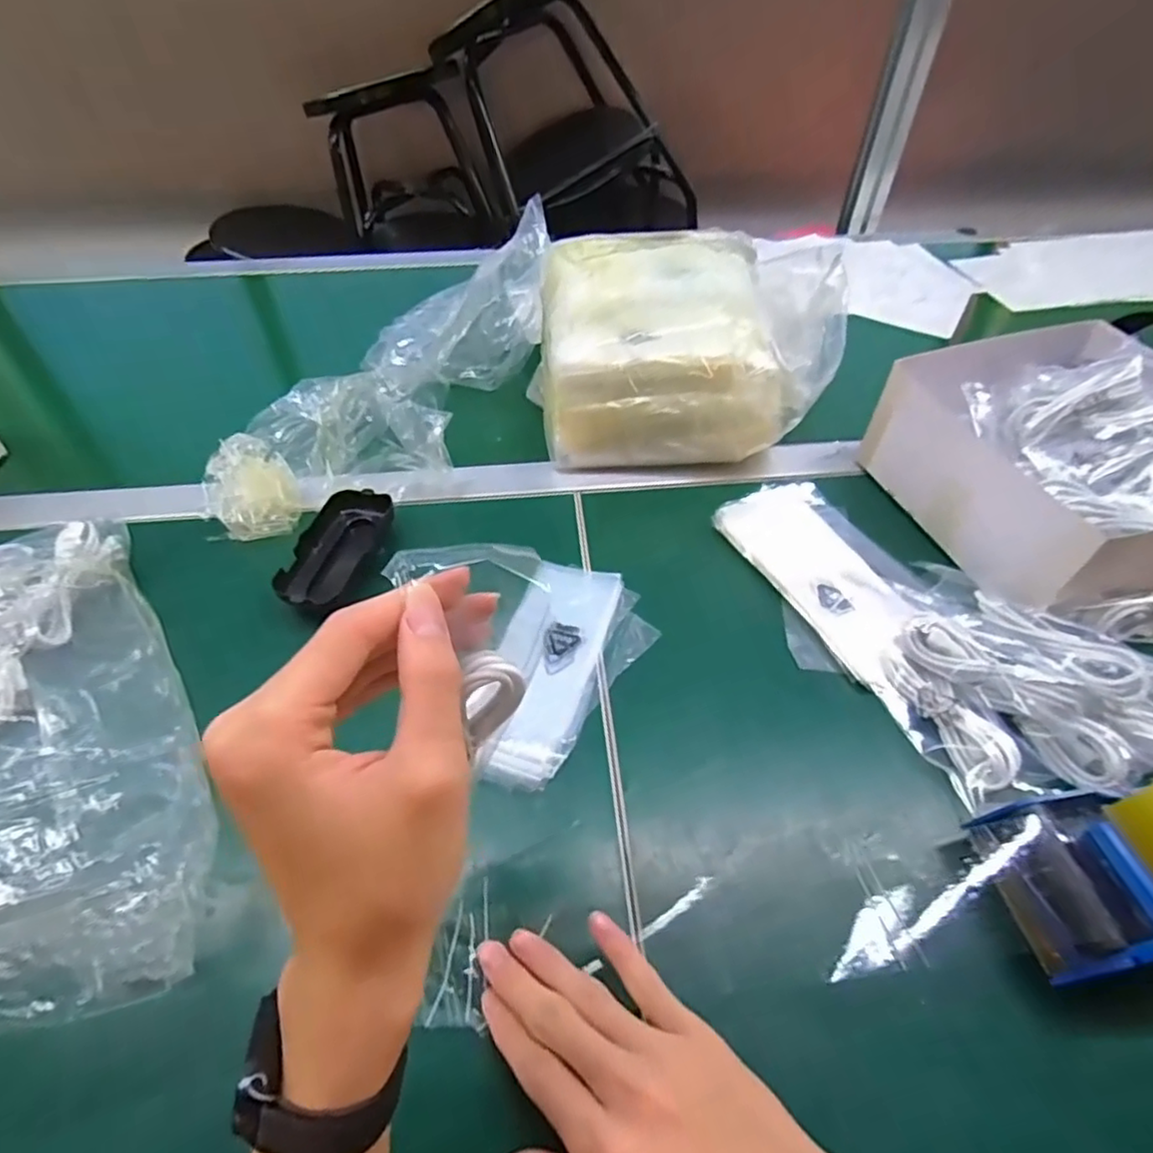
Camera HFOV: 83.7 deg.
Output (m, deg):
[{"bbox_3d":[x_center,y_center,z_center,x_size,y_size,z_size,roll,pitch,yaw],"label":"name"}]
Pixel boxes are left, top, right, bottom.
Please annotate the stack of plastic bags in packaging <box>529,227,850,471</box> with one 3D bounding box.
[{"bbox_3d":[0.091,-0.206,0.577,0.230,0.137,0.212,-2,50,-1],"label":"stack of plastic bags in packaging"}]

